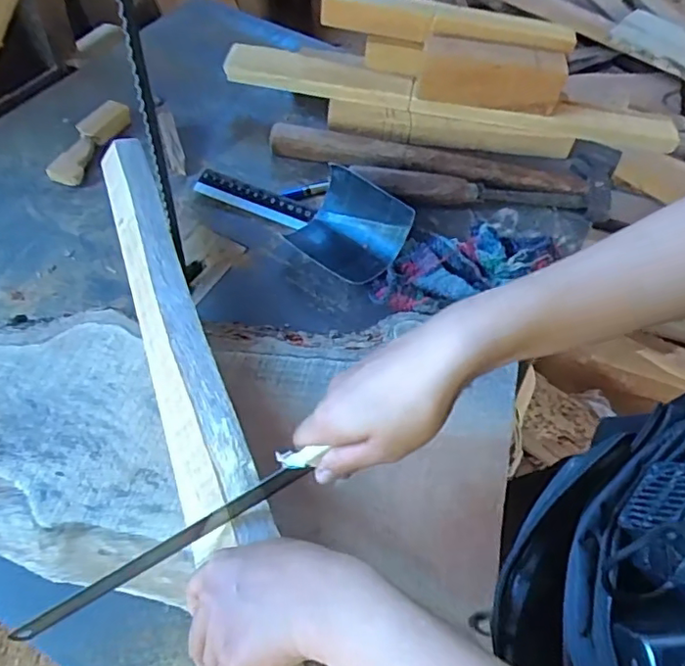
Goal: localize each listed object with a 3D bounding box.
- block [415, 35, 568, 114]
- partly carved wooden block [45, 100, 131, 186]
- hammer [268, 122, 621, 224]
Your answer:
[{"bbox_3d":[0.167,-0.290,0.655,0.158,0.053,0.041,8,53,0],"label":"block"},{"bbox_3d":[-0.277,-0.208,0.640,0.034,0.031,0.115,21,54,9],"label":"partly carved wooden block"},{"bbox_3d":[0.124,-0.191,0.648,0.403,0.023,0.108,3,56,-1],"label":"hammer"}]

